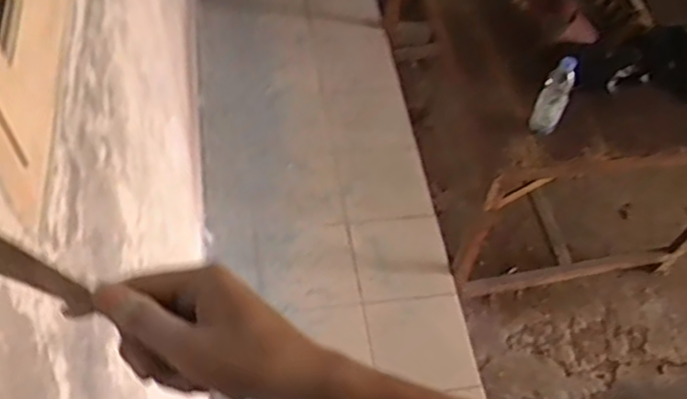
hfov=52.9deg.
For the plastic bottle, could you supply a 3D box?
[{"bbox_3d":[0.552,-0.265,1.823,0.076,0.235,0.086,24,58,14],"label":"plastic bottle"}]

